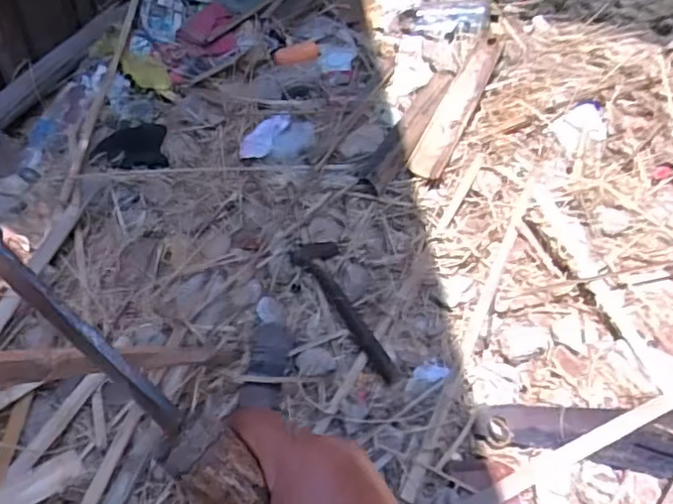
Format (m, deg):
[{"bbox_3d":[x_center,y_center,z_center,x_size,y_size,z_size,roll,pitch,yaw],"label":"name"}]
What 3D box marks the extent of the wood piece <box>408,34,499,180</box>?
[{"bbox_3d":[0.212,-0.260,1.092,0.058,0.024,0.375,22,55,10],"label":"wood piece"}]

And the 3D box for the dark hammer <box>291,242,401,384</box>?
[{"bbox_3d":[0.008,0.074,0.831,0.068,0.022,0.223,-16,58,-16],"label":"dark hammer"}]

